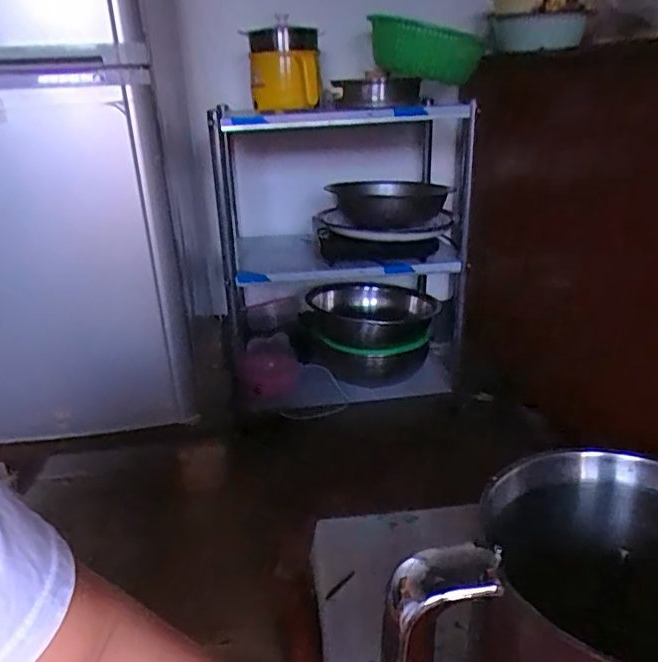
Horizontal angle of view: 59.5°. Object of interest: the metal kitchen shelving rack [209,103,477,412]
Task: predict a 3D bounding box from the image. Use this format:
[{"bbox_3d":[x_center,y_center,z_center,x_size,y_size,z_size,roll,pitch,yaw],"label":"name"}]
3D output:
[{"bbox_3d":[0.056,-0.201,1.561,0.636,0.743,0.452,-2,24,1],"label":"metal kitchen shelving rack"}]

